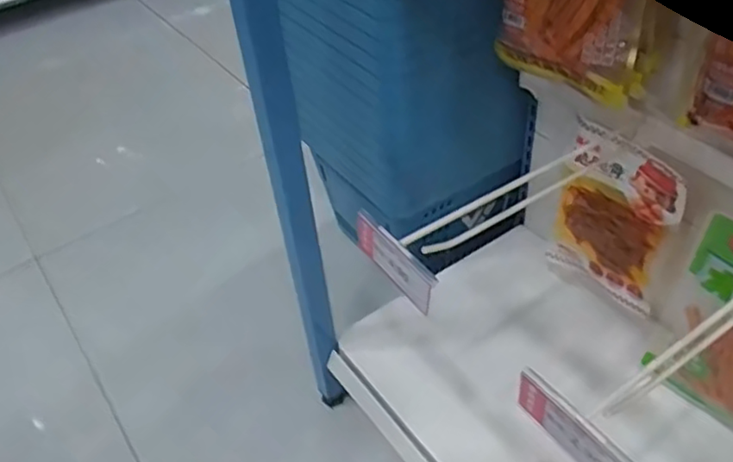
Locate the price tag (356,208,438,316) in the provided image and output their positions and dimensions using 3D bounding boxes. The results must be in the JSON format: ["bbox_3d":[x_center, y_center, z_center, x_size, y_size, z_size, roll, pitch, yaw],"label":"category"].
[{"bbox_3d":[0.022,0.023,0.543,0.009,0.035,0.096,-9,41,-44],"label":"price tag"}]

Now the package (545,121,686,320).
[{"bbox_3d":[0.280,-0.010,0.749,0.028,0.211,0.135,-28,47,-22],"label":"package"}]

